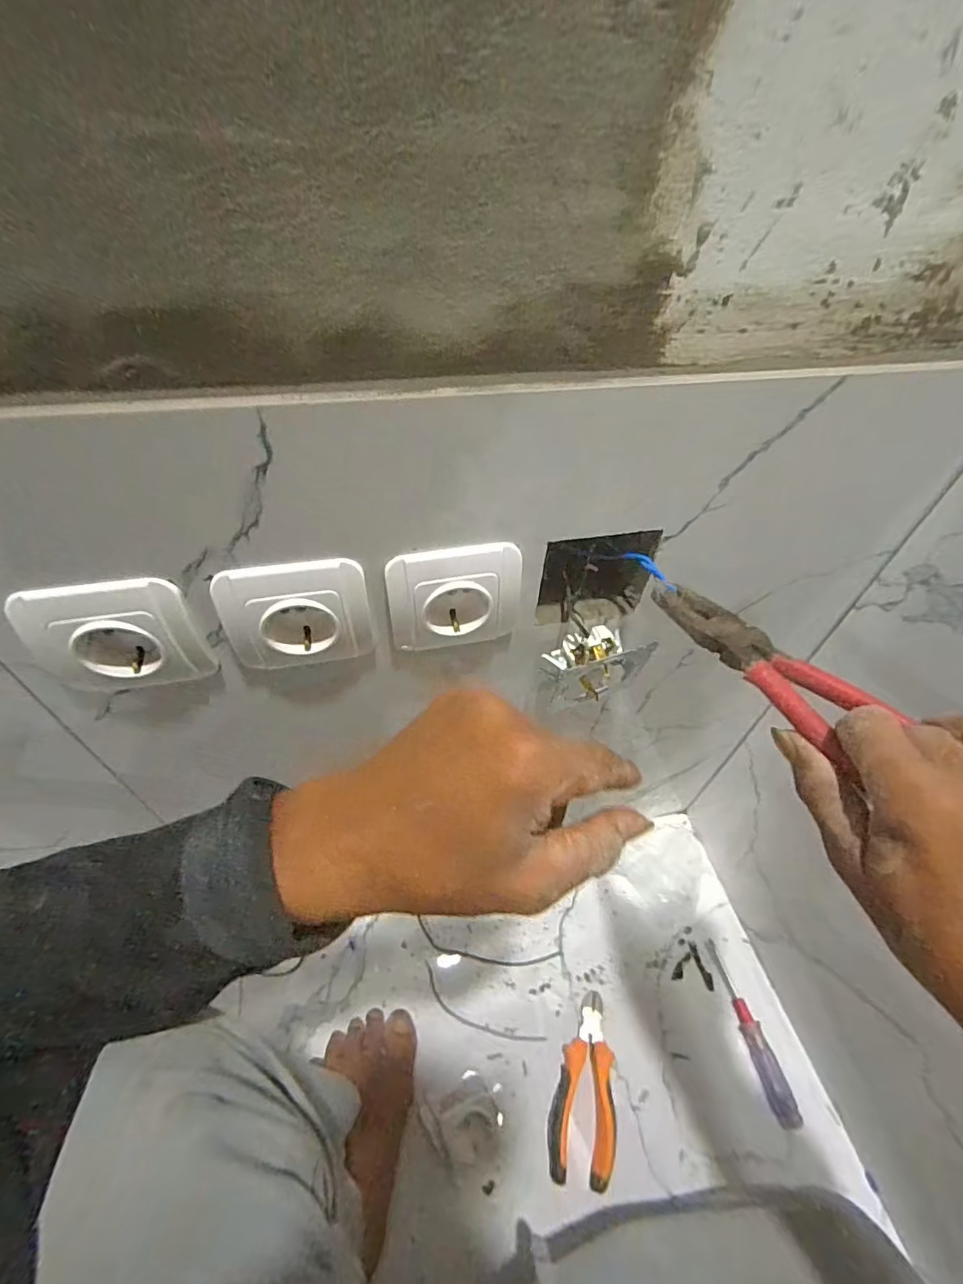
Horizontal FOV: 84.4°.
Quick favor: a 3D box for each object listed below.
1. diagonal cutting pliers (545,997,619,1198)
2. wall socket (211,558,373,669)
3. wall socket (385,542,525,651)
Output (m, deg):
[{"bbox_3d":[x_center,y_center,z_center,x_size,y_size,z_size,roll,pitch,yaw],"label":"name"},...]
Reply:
[{"bbox_3d":[0.105,0.449,0.542,0.062,0.016,0.151,9,49,4],"label":"diagonal cutting pliers"},{"bbox_3d":[-0.105,-0.018,0.306,0.077,0.073,0.023,-9,50,-11],"label":"wall socket"},{"bbox_3d":[-0.016,-0.028,0.323,0.077,0.072,0.022,-10,50,-12],"label":"wall socket"}]

